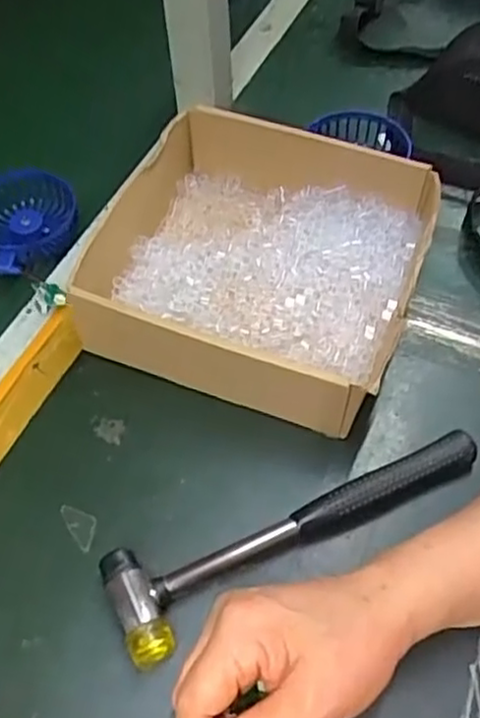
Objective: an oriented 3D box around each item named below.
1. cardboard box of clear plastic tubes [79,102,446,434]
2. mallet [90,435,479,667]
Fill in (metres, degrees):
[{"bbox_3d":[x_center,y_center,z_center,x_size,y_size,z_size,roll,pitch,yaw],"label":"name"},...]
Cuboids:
[{"bbox_3d":[0.013,-0.070,0.511,0.219,0.076,0.202,18,57,12],"label":"cardboard box of clear plastic tubes"},{"bbox_3d":[0.041,0.104,0.418,0.237,0.023,0.059,-20,57,-13],"label":"mallet"}]

